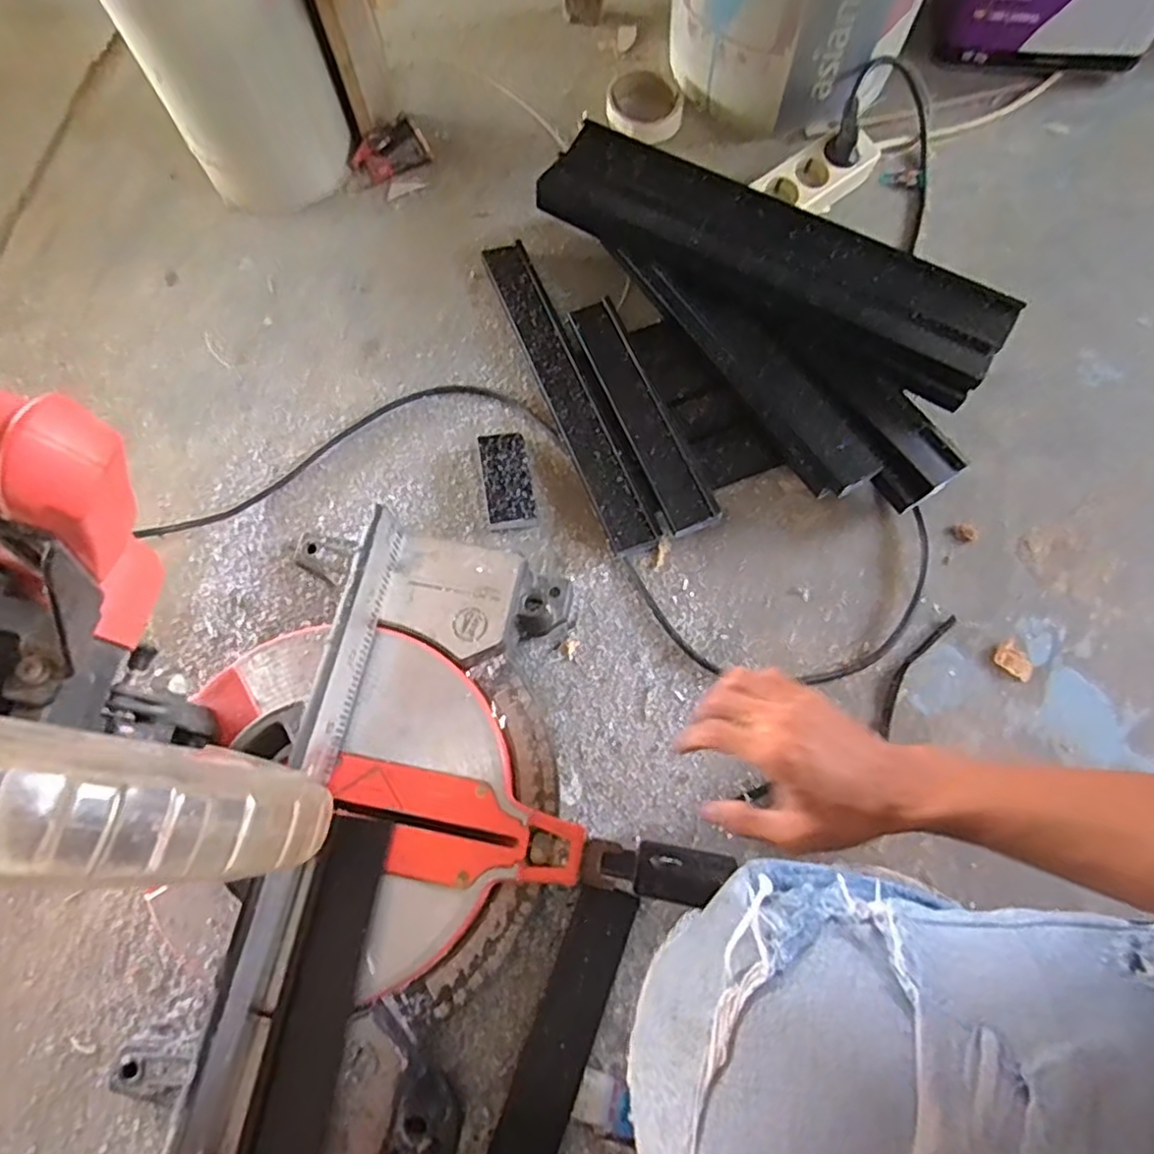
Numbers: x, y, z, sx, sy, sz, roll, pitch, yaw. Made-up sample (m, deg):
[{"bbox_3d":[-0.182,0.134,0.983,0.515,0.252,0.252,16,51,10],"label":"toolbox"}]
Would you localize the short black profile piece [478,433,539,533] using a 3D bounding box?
[{"bbox_3d":[-0.067,-0.094,0.665,0.046,0.021,0.094,-8,71,-2],"label":"short black profile piece"}]

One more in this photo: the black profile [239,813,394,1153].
[{"bbox_3d":[-0.179,0.347,0.414,0.048,0.035,0.377,7,66,3],"label":"black profile"}]

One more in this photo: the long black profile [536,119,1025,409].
[{"bbox_3d":[0.179,-0.310,0.662,0.460,0.040,0.113,29,74,10],"label":"long black profile"}]

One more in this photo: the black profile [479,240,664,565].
[{"bbox_3d":[-0.013,-0.193,0.695,0.046,0.024,0.376,-21,72,-6],"label":"black profile"}]

